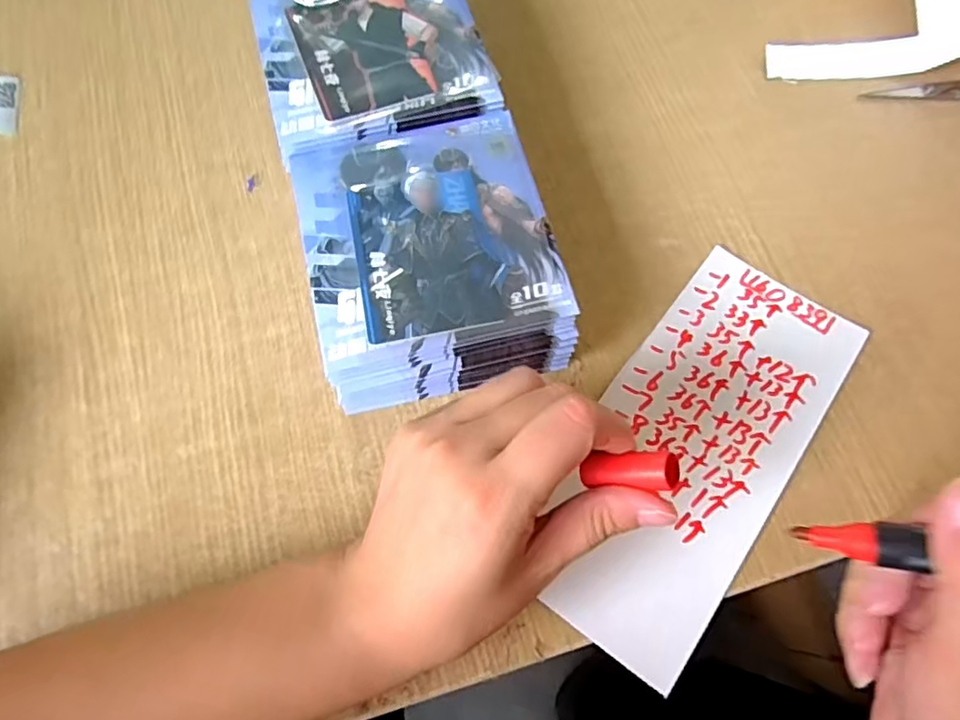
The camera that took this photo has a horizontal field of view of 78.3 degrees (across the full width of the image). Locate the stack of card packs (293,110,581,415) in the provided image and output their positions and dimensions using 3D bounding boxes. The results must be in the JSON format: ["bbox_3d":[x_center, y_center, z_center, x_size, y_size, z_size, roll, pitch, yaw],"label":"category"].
[{"bbox_3d":[-0.027,-0.056,0.334,0.128,0.054,0.142,-12,70,-4],"label":"stack of card packs"}]

